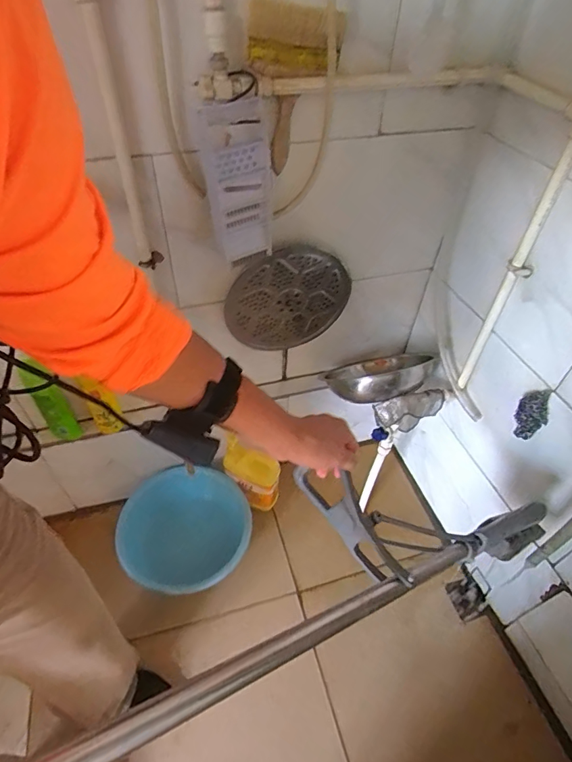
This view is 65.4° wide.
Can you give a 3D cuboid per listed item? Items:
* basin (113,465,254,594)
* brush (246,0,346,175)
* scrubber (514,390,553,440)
[{"bbox_3d":[-0.261,0.368,1.135,0.342,0.103,0.326,1,47,-1],"label":"basin"},{"bbox_3d":[0.012,-0.432,0.673,0.133,0.206,0.033,-11,48,-12],"label":"brush"},{"bbox_3d":[0.459,0.063,0.834,0.037,0.100,0.057,-28,54,-26],"label":"scrubber"}]

